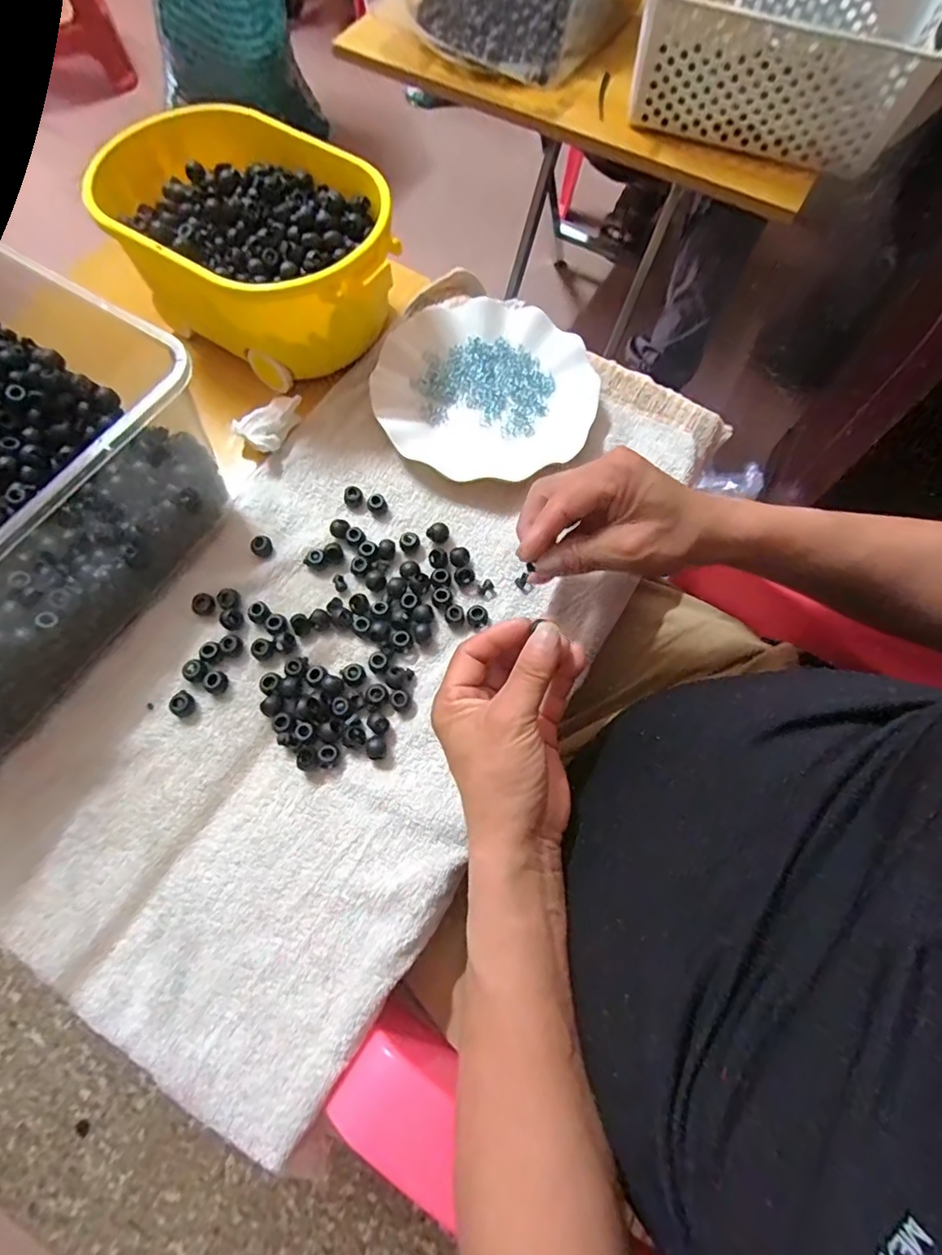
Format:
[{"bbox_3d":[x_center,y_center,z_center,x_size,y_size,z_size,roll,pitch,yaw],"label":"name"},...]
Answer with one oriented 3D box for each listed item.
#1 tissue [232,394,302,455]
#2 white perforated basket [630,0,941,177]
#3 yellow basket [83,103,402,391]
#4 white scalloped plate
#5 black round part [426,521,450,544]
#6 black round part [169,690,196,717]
[{"bbox_3d":[-0.160,-0.163,0.447,0.058,0.023,0.033,-32,73,-13],"label":"tissue"},{"bbox_3d":[0.337,-0.633,0.597,0.305,0.118,0.213,19,70,6],"label":"white perforated basket"},{"bbox_3d":[-0.176,-0.311,0.459,0.250,0.104,0.163,32,72,11],"label":"yellow basket"},{"bbox_3d":[0.014,-0.202,0.465,0.181,0.023,0.185,0,69,-1],"label":"white scalloped plate"},{"bbox_3d":[-0.025,-0.073,0.420,0.013,0.010,0.015,39,73,13],"label":"black round part"},{"bbox_3d":[-0.196,0.052,0.372,0.014,0.010,0.015,0,69,-1],"label":"black round part"}]

